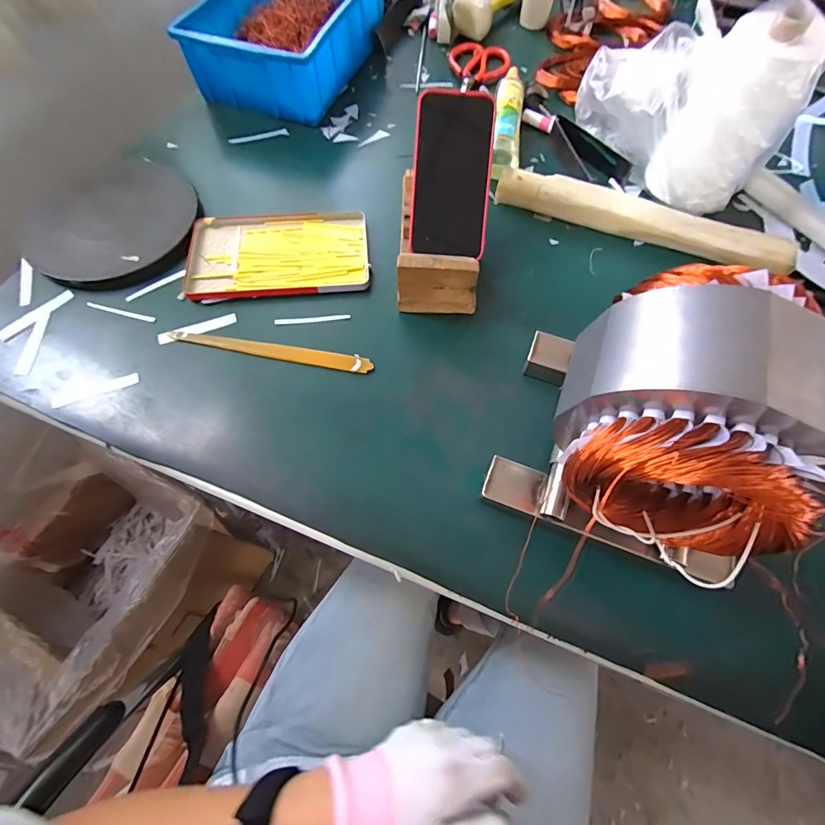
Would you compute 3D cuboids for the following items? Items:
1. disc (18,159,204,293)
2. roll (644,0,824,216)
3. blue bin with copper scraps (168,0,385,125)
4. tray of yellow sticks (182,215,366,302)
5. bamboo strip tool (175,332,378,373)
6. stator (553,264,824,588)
[{"bbox_3d":[-0.355,-0.228,0.491,0.193,0.023,0.191,0,65,0],"label":"disc"},{"bbox_3d":[0.341,-0.319,0.445,0.104,0.159,0.115,-42,72,-17],"label":"roll"},{"bbox_3d":[-0.178,-0.561,0.596,0.202,0.075,0.283,20,67,9],"label":"blue bin with copper scraps"},{"bbox_3d":[-0.155,-0.188,0.479,0.201,0.011,0.125,-5,65,-2],"label":"tray of yellow sticks"},{"bbox_3d":[-0.145,-0.064,0.422,0.207,0.008,0.020,9,65,4],"label":"bamboo strip tool"},{"bbox_3d":[0.172,0.007,0.269,0.130,0.142,0.157,18,66,8],"label":"stator"}]

